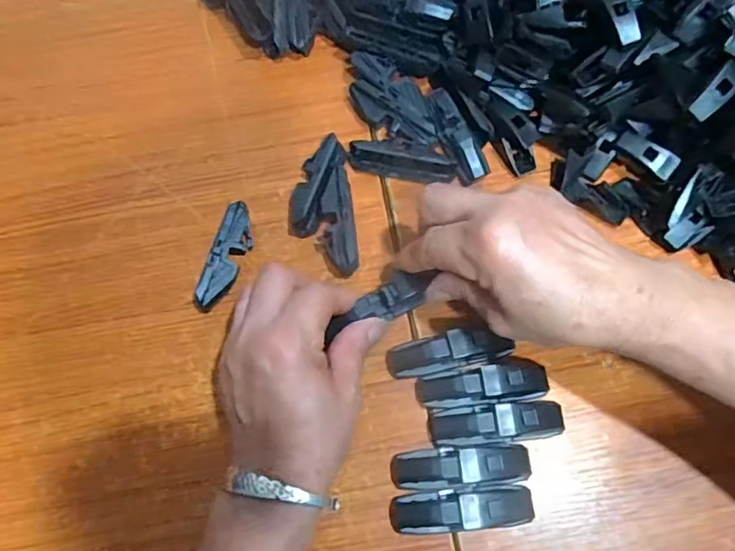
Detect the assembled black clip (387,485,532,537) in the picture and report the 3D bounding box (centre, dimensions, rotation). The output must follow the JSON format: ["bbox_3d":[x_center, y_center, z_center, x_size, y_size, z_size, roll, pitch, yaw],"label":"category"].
[{"bbox_3d":[0.052,0.128,0.304,0.077,0.024,0.020,-6,69,0],"label":"assembled black clip"}]

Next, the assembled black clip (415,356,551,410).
[{"bbox_3d":[0.069,0.062,0.327,0.076,0.025,0.026,-9,69,-1],"label":"assembled black clip"}]

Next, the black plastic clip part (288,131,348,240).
[{"bbox_3d":[-0.037,-0.062,0.382,0.026,0.019,0.074,21,71,10],"label":"black plastic clip part"}]

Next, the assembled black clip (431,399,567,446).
[{"bbox_3d":[0.075,0.084,0.319,0.076,0.021,0.021,-5,69,0],"label":"assembled black clip"}]

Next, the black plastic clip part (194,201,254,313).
[{"bbox_3d":[-0.092,-0.012,0.364,0.020,0.023,0.072,18,70,9],"label":"black plastic clip part"}]

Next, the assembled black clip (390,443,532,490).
[{"bbox_3d":[0.053,0.107,0.312,0.077,0.022,0.021,-5,69,0],"label":"assembled black clip"}]

